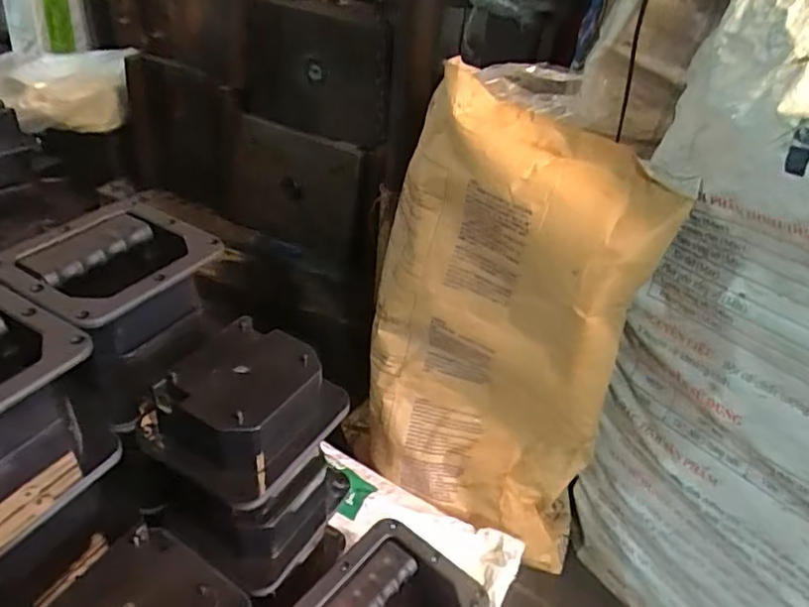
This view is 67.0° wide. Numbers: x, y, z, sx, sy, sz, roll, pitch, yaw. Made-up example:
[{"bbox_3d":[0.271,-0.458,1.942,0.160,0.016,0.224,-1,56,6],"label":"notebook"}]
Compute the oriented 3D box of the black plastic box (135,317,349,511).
[{"bbox_3d":[-0.143,0.087,0.525,0.135,0.072,0.136,24,41,22],"label":"black plastic box"}]

